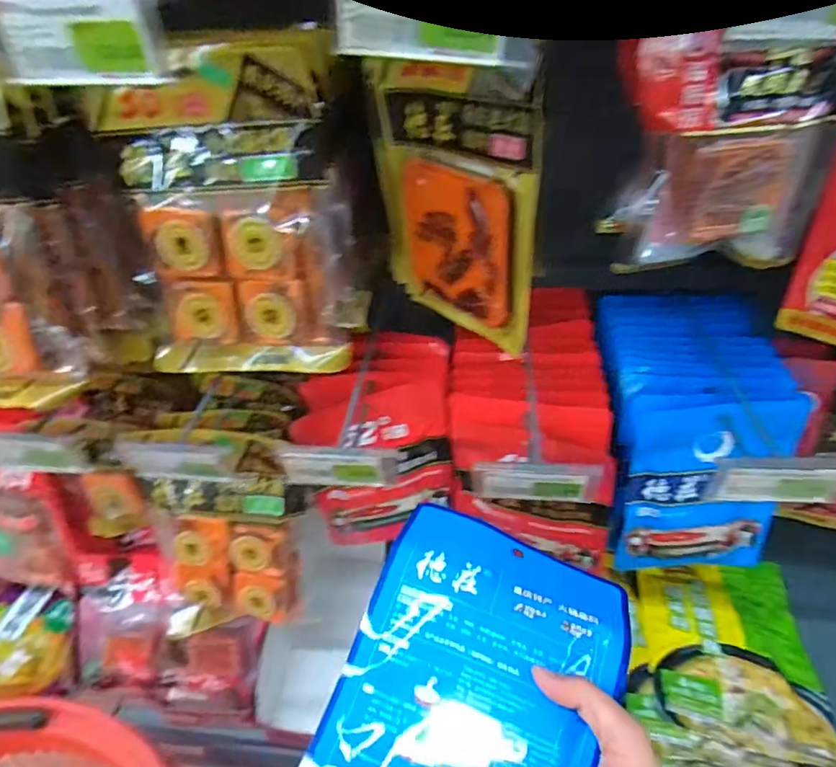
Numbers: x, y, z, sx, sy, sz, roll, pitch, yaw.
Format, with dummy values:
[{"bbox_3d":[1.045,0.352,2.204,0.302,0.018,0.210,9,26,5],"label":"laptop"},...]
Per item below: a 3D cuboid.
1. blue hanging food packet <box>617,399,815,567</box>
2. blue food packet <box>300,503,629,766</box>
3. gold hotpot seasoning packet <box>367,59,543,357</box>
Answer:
[{"bbox_3d":[0.283,0.104,0.541,0.149,0.212,0.033,-3,37,1],"label":"blue hanging food packet"},{"bbox_3d":[0.032,0.185,0.322,0.152,0.030,0.207,18,57,14],"label":"blue food packet"},{"bbox_3d":[0.023,-0.137,0.430,0.027,0.193,0.165,-26,42,-26],"label":"gold hotpot seasoning packet"}]

